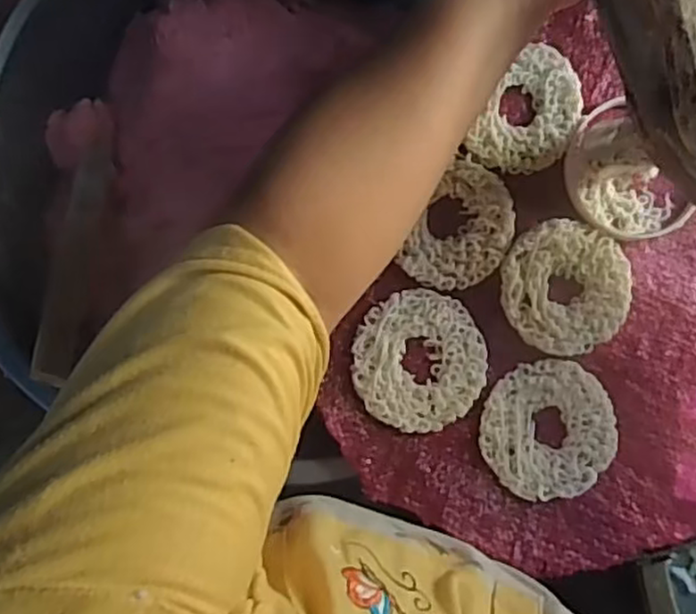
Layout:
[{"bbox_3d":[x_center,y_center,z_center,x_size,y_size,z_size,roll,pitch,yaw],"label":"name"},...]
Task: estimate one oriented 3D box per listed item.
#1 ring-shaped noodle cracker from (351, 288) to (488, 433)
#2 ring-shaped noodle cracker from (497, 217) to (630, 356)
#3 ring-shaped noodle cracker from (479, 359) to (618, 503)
[{"bbox_3d":[0.043,0.031,0.416,0.078,0.004,0.079,1,85,-5],"label":"ring-shaped noodle cracker"},{"bbox_3d":[0.132,-0.012,0.430,0.077,0.006,0.079,1,85,-5],"label":"ring-shaped noodle cracker"},{"bbox_3d":[0.119,0.072,0.420,0.079,0.004,0.079,-6,85,-6],"label":"ring-shaped noodle cracker"}]

